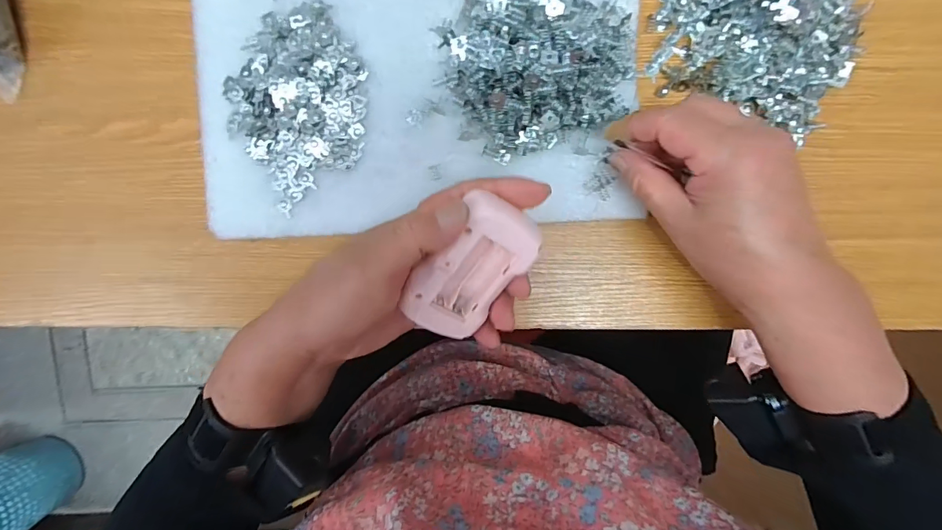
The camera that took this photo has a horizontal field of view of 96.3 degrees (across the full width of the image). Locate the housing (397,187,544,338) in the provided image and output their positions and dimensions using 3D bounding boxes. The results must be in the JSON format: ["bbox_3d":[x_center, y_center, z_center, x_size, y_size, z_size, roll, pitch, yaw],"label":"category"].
[{"bbox_3d":[0.001,0.000,0.238,0.048,0.020,0.081,35,110,-23],"label":"housing"}]

